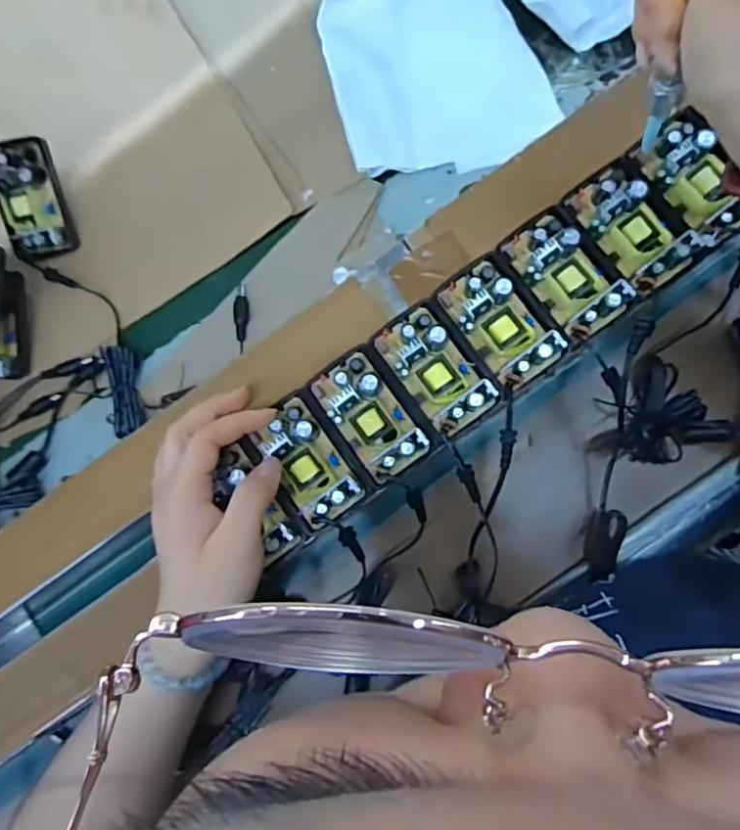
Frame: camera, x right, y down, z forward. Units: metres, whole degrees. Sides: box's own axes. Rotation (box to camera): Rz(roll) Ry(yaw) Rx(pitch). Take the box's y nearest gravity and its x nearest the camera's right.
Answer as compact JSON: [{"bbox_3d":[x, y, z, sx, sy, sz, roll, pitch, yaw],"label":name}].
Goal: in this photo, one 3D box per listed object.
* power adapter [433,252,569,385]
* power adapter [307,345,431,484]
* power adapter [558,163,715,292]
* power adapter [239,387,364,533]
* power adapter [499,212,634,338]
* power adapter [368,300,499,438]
[{"bbox_3d":[0.080,-0.060,0.352,0.044,0.024,0.078,-38,81,-3],"label":"power adapter"},{"bbox_3d":[0.000,-0.001,0.354,0.046,0.030,0.075,-36,80,-2],"label":"power adapter"},{"bbox_3d":[0.156,-0.115,0.347,0.049,0.020,0.075,-33,80,-2],"label":"power adapter"},{"bbox_3d":[-0.041,0.028,0.352,0.050,0.024,0.076,-35,80,-2],"label":"power adapter"},{"bbox_3d":[0.118,-0.086,0.351,0.045,0.026,0.077,-42,81,-3],"label":"power adapter"},{"bbox_3d":[0.040,-0.031,0.352,0.046,0.025,0.079,-36,81,-3],"label":"power adapter"}]

